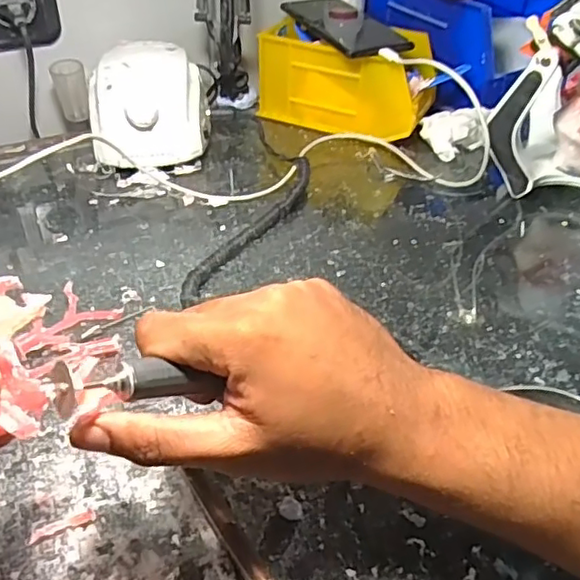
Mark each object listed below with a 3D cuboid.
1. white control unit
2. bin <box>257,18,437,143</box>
[{"bbox_3d":[-0.130,-0.174,0.576,0.107,0.079,0.132,-3,40,-8],"label":"white control unit"},{"bbox_3d":[0.062,-0.221,0.639,0.168,0.086,0.102,19,42,18],"label":"bin"}]

